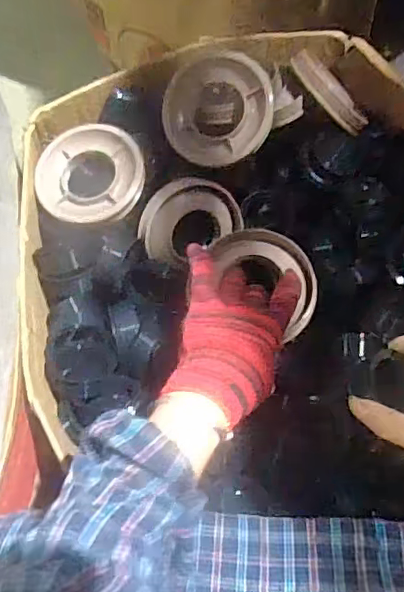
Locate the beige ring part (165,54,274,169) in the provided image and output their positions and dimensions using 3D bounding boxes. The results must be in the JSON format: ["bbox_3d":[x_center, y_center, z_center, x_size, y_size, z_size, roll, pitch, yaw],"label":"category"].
[{"bbox_3d":[0.017,-0.209,0.641,0.123,0.028,0.121,17,94,11],"label":"beige ring part"}]

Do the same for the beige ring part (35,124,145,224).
[{"bbox_3d":[-0.131,-0.143,0.664,0.123,0.033,0.117,-17,75,0],"label":"beige ring part"}]

